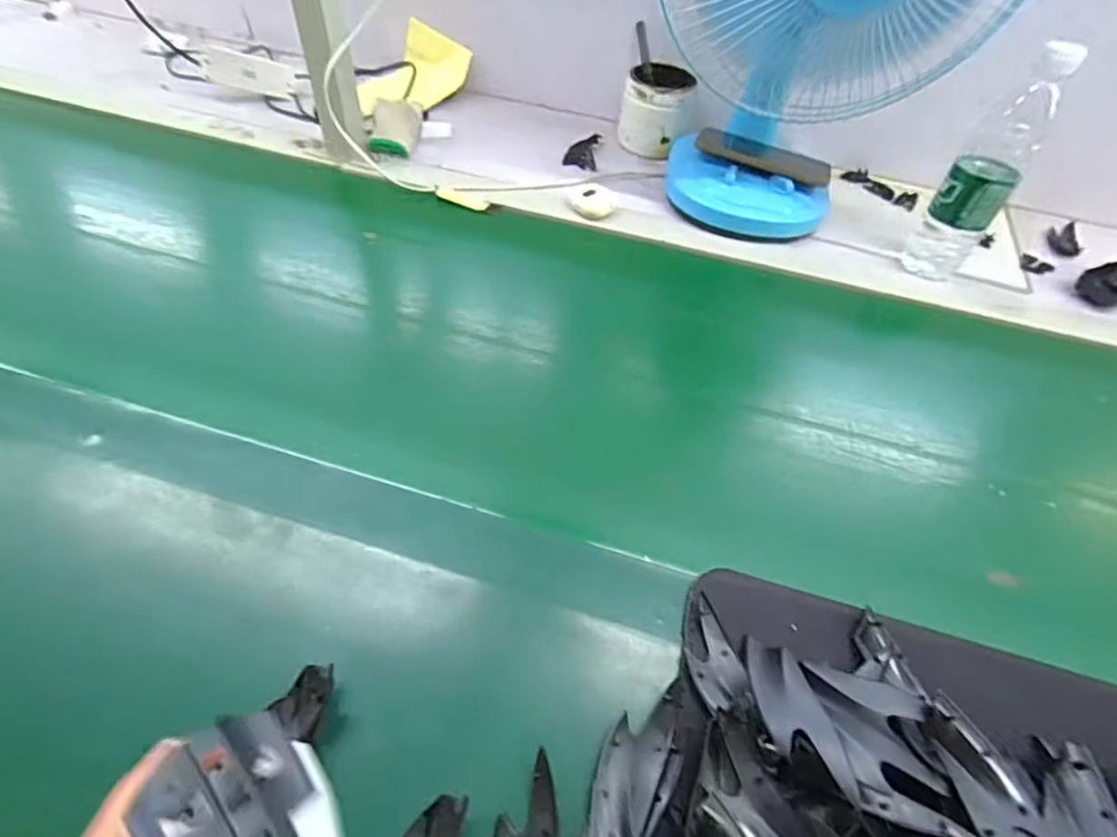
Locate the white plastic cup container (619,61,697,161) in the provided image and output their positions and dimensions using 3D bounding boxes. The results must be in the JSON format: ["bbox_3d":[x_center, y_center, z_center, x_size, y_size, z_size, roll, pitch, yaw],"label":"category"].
[{"bbox_3d":[0.131,-0.419,0.771,0.091,0.087,0.084,12,54,2],"label":"white plastic cup container"}]

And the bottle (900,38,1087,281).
[{"bbox_3d":[0.433,-0.244,0.578,0.067,0.219,0.059,37,59,19],"label":"bottle"}]

